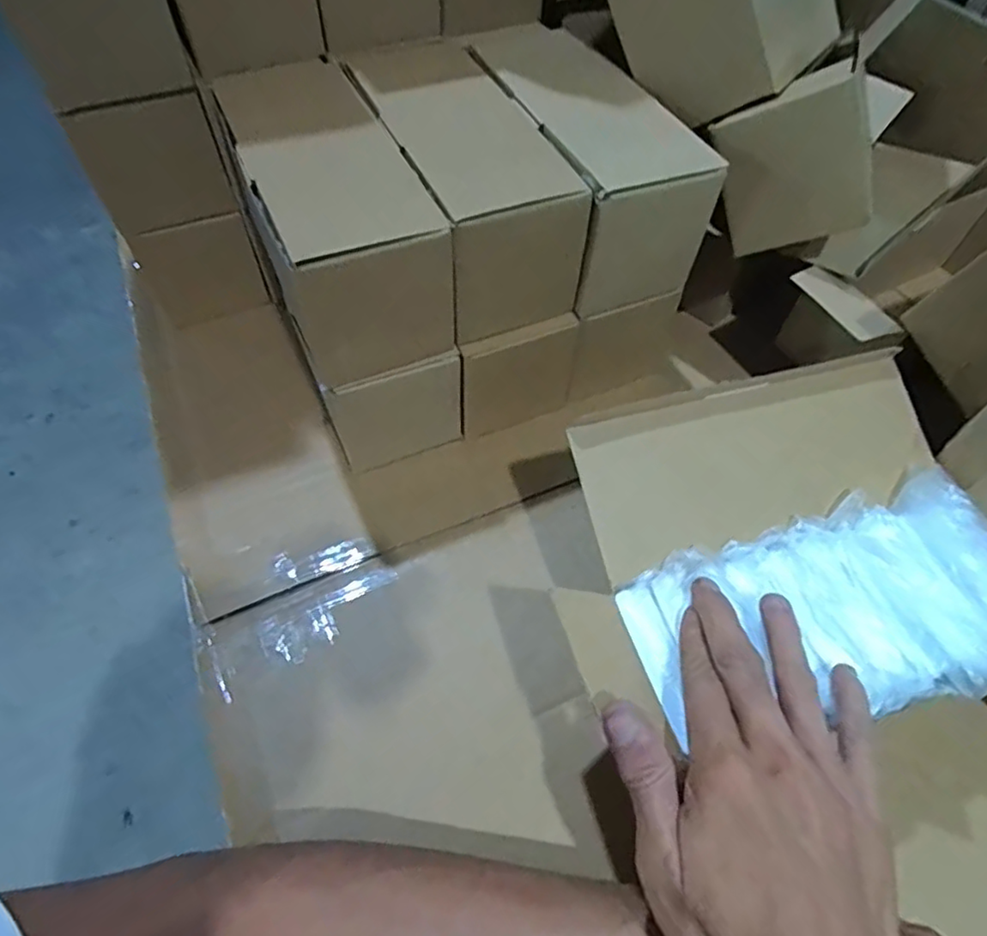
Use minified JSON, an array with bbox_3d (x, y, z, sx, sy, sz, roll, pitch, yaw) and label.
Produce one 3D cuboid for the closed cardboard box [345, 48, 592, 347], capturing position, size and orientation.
[{"bbox_3d":[-0.030,-0.215,0.454,0.090,0.101,0.237,-21,57,-12],"label":"closed cardboard box"}]

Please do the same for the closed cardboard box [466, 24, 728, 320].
[{"bbox_3d":[0.059,-0.231,0.470,0.090,0.102,0.223,-21,57,-13],"label":"closed cardboard box"}]

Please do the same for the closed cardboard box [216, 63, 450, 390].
[{"bbox_3d":[-0.111,-0.178,0.428,0.090,0.099,0.227,-21,57,-13],"label":"closed cardboard box"}]

